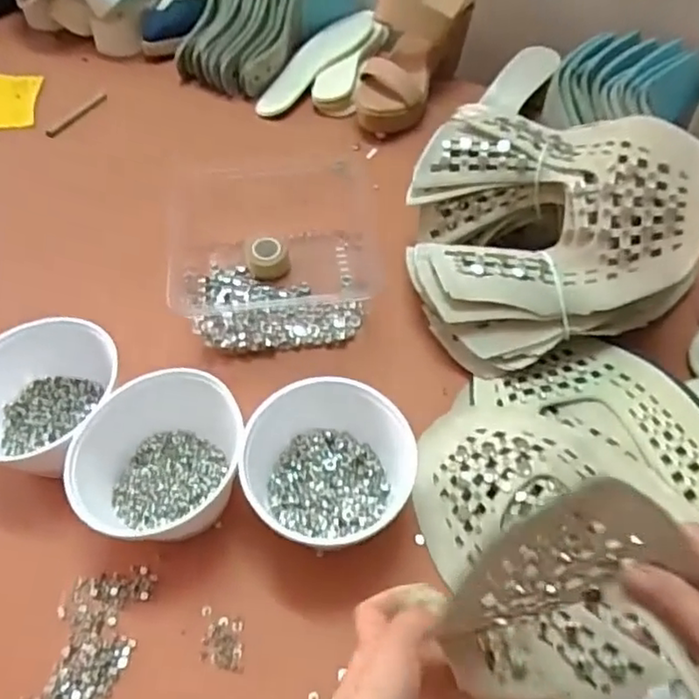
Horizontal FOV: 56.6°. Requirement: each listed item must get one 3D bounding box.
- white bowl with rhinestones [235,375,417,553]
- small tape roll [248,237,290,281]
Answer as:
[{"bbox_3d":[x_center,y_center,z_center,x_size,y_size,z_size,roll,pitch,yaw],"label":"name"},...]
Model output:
[{"bbox_3d":[-0.015,0.094,0.510,0.124,0.082,0.117,0,54,0],"label":"white bowl with rhinestones"},{"bbox_3d":[-0.084,-0.093,0.674,0.041,0.034,0.034,-9,54,-6],"label":"small tape roll"}]

